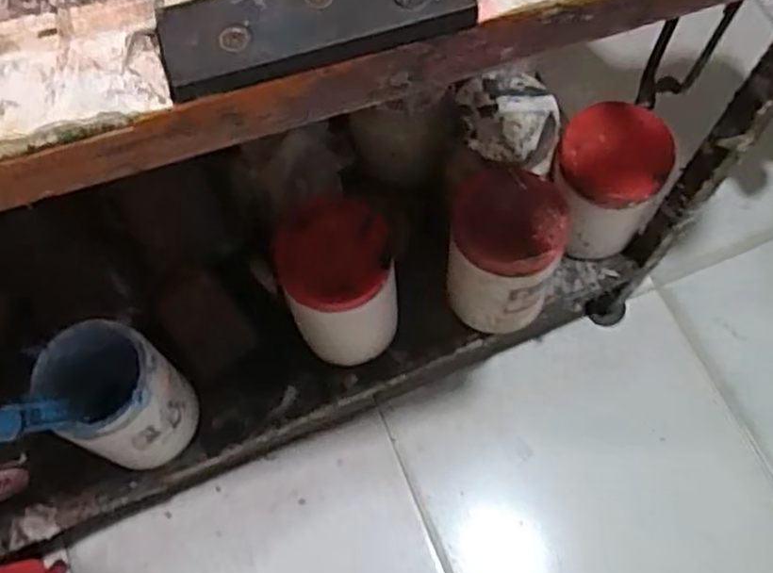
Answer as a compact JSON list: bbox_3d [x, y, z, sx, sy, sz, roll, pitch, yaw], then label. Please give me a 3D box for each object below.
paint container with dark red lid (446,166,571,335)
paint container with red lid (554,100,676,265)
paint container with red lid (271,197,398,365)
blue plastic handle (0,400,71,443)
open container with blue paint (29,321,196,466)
[{"bbox_3d":[0.108,-0.034,0.670,0.099,0.117,0.114,4,68,3],"label":"paint container with dark red lid"},{"bbox_3d":[0.209,-0.097,0.701,0.096,0.149,0.098,0,68,1],"label":"paint container with red lid"},{"bbox_3d":[-0.043,0.001,0.655,0.095,0.166,0.098,-19,69,-7],"label":"paint container with red lid"},{"bbox_3d":[-0.254,0.095,0.515,0.012,0.086,0.024,23,89,10],"label":"blue plastic handle"},{"bbox_3d":[-0.237,0.100,0.643,0.103,0.139,0.091,42,74,16],"label":"open container with blue paint"}]

